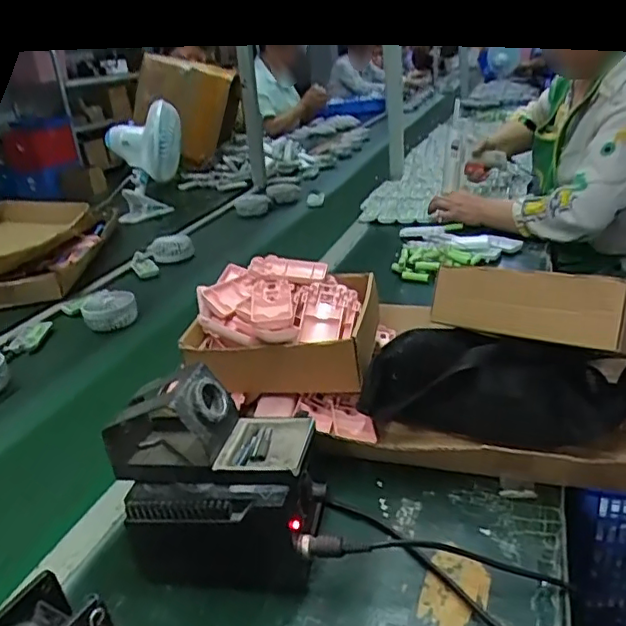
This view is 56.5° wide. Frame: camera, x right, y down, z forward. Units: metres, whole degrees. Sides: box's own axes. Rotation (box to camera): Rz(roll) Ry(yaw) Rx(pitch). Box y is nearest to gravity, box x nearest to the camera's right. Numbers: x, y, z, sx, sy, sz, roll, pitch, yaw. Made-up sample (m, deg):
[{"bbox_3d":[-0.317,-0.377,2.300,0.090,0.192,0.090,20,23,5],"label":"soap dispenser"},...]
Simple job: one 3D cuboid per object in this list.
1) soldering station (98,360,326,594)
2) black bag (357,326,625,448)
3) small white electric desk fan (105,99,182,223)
[{"bbox_3d":[-0.082,0.136,0.503,0.170,0.161,0.112,-2,25,9],"label":"soldering station"},{"bbox_3d":[0.210,0.080,0.622,0.303,0.106,0.088,1,25,16],"label":"black bag"},{"bbox_3d":[-0.500,-0.459,1.784,0.234,0.300,0.184,-11,25,-10],"label":"small white electric desk fan"}]

